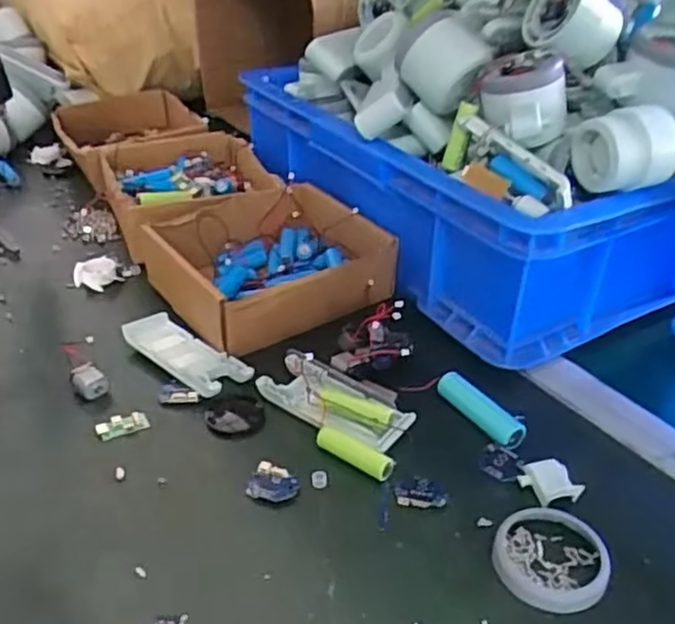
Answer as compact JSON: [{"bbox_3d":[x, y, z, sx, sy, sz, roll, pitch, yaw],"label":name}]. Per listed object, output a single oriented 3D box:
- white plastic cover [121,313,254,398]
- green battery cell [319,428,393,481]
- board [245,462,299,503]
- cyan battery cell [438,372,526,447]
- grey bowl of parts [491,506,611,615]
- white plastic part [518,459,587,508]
[{"bbox_3d":[-0.109,0.031,0.510,0.102,0.014,0.040,25,40,32],"label":"white plastic cover"},{"bbox_3d":[0.009,0.085,0.430,0.051,0.014,0.011,23,39,30],"label":"green battery cell"},{"bbox_3d":[-0.037,0.100,0.414,0.027,0.008,0.021,12,35,16],"label":"board"},{"bbox_3d":[0.092,0.064,0.463,0.019,0.015,0.067,-22,40,-31],"label":"cyan battery cell"},{"bbox_3d":[0.113,0.128,0.373,0.058,0.007,0.063,1,33,-1],"label":"grey bowl of parts"},{"bbox_3d":[0.124,0.099,0.415,0.027,0.011,0.031,-9,34,-15],"label":"white plastic part"}]

